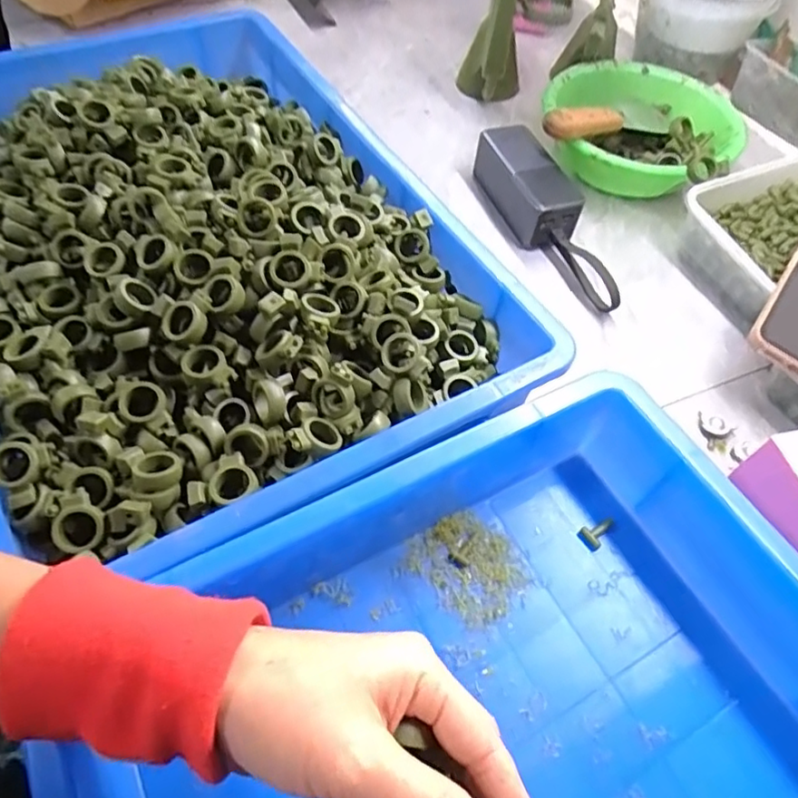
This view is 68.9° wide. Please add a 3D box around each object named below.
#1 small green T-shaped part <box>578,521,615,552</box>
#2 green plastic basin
[{"bbox_3d":[0.134,0.090,0.395,0.025,0.004,0.016,-35,65,-24],"label":"small green T-shaped part"},{"bbox_3d":[0.250,-0.277,0.628,0.212,0.073,0.212,2,56,-3],"label":"green plastic basin"}]

